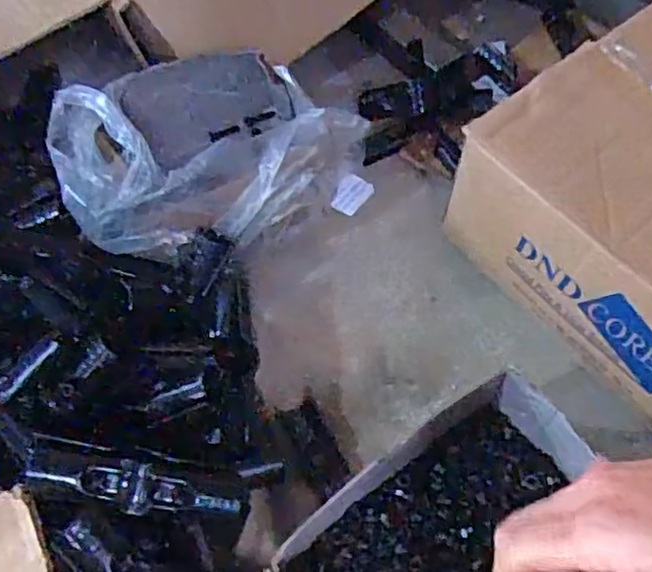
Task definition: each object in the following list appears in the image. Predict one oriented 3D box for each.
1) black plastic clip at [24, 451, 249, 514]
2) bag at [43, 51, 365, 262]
[{"bbox_3d":[-0.118,0.126,0.421,0.131,0.014,0.028,14,59,-17],"label":"black plastic clip"},{"bbox_3d":[-0.097,-0.115,0.606,0.249,0.148,0.190,-19,60,-8],"label":"bag"}]

